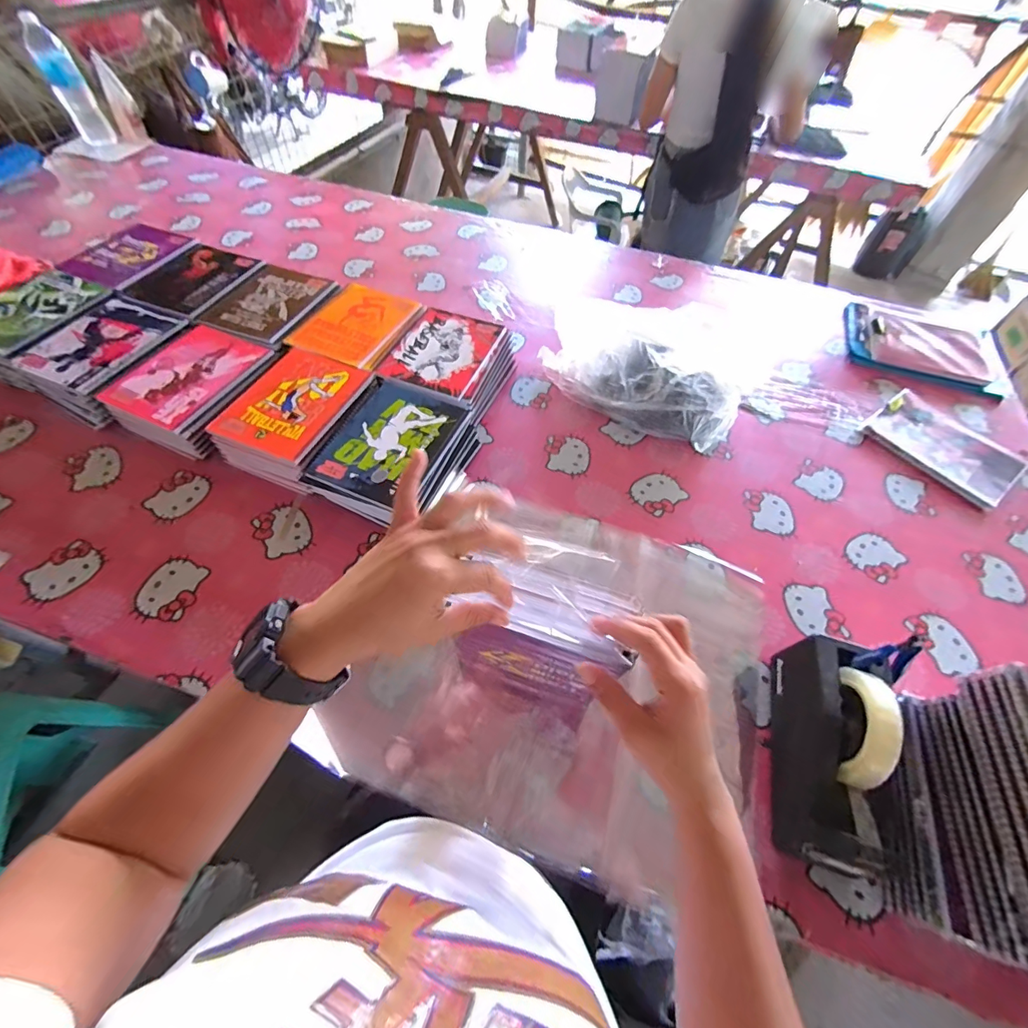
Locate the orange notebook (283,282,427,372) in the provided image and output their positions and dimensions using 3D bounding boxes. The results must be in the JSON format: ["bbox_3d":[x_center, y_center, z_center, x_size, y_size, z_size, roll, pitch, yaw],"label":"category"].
[{"bbox_3d":[-0.269,-0.336,0.760,0.172,0.011,0.204,20,59,9],"label":"orange notebook"}]

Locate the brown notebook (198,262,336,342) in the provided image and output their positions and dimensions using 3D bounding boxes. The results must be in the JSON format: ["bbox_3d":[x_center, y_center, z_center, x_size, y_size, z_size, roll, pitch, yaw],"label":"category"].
[{"bbox_3d":[-0.439,-0.384,0.785,0.161,0.010,0.202,21,59,10],"label":"brown notebook"}]

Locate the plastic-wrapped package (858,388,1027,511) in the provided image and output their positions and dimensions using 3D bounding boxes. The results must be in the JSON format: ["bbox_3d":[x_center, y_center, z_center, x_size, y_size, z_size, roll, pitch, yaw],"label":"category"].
[{"bbox_3d":[0.745,-0.118,0.755,0.165,0.014,0.220,-32,65,-21],"label":"plastic-wrapped package"}]

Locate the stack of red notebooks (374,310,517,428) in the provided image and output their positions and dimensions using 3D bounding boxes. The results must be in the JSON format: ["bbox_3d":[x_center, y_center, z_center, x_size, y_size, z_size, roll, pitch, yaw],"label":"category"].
[{"bbox_3d":[-0.108,-0.256,0.763,0.173,0.080,0.201,18,59,9],"label":"stack of red notebooks"}]

